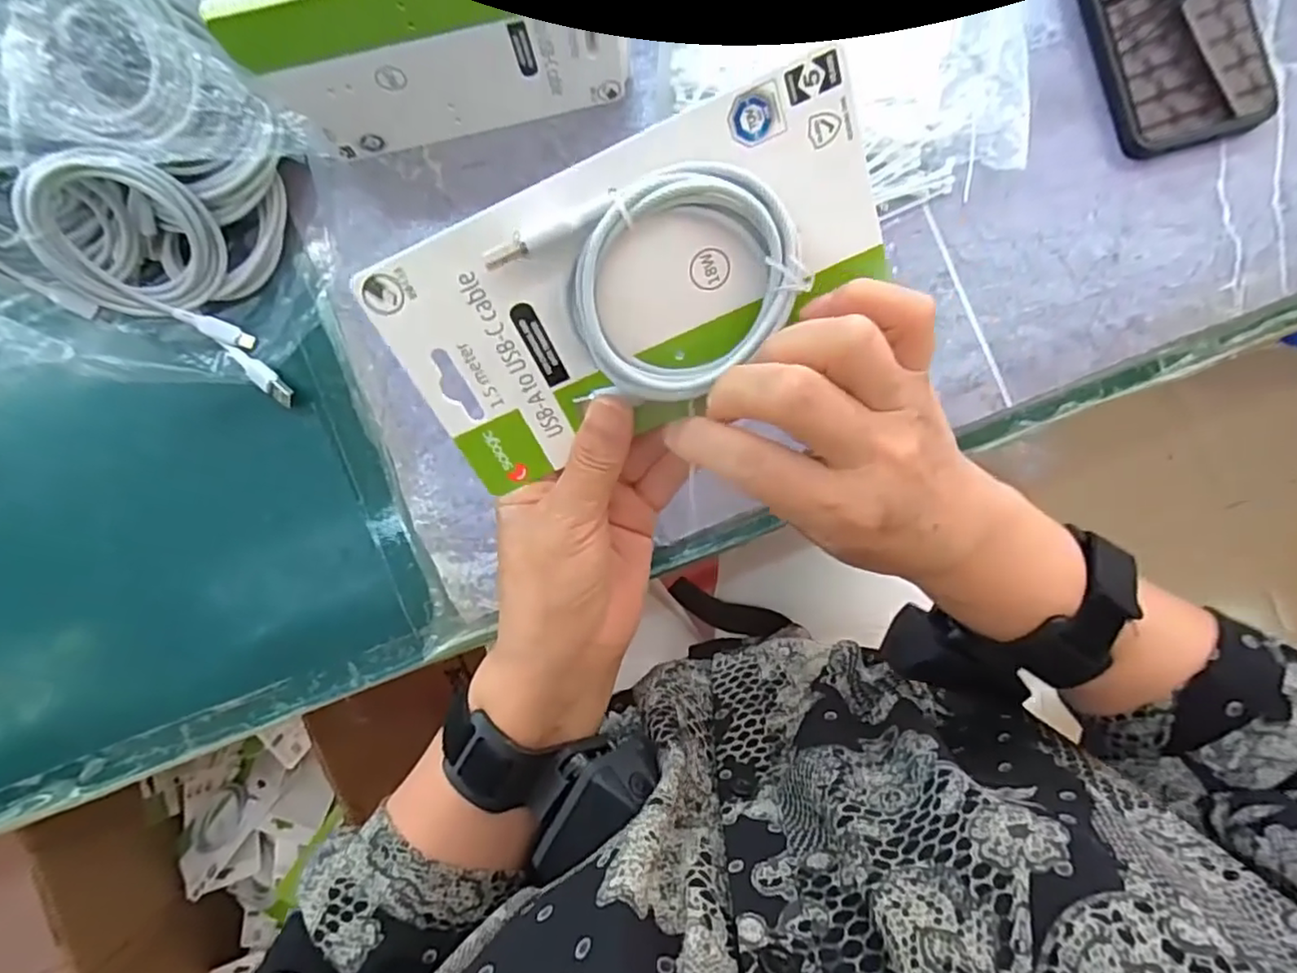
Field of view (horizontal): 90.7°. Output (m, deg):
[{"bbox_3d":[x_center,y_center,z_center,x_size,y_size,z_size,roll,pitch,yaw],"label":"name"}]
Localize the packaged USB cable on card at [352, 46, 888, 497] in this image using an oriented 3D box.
[{"bbox_3d":[-0.002,-0.067,0.230,0.175,0.017,0.093,-24,122,6],"label":"packaged USB cable on card"}]

